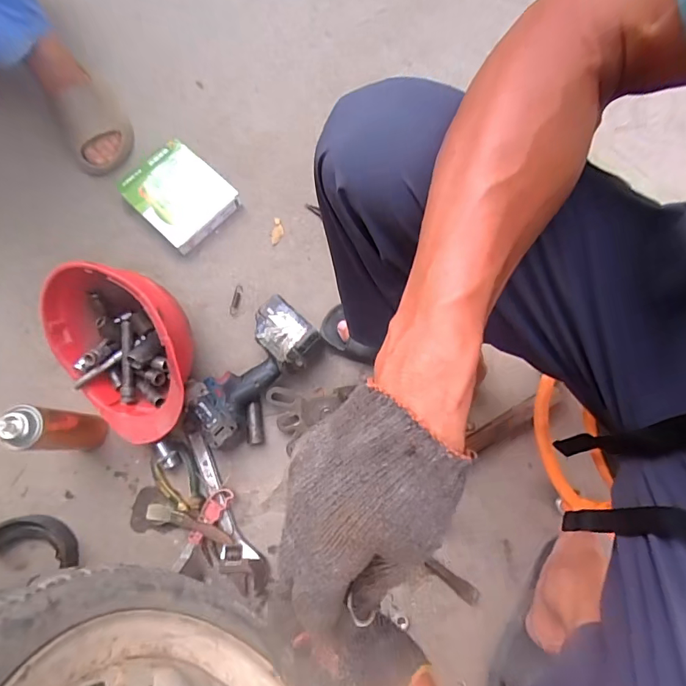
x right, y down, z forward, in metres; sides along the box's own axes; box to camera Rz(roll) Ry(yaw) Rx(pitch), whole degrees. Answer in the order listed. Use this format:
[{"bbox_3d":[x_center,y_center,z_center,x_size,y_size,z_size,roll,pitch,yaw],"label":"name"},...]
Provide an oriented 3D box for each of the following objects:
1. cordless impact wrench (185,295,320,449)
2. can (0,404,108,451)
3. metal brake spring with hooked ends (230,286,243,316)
[{"bbox_3d":[-0.154,0.051,0.732,0.119,0.079,0.260,41,80,9],"label":"cordless impact wrench"},{"bbox_3d":[-0.402,0.123,0.636,0.052,0.166,0.057,6,77,2],"label":"can"},{"bbox_3d":[-0.190,-0.074,0.798,0.013,0.004,0.055,17,86,-11],"label":"metal brake spring with hooked ends"}]

